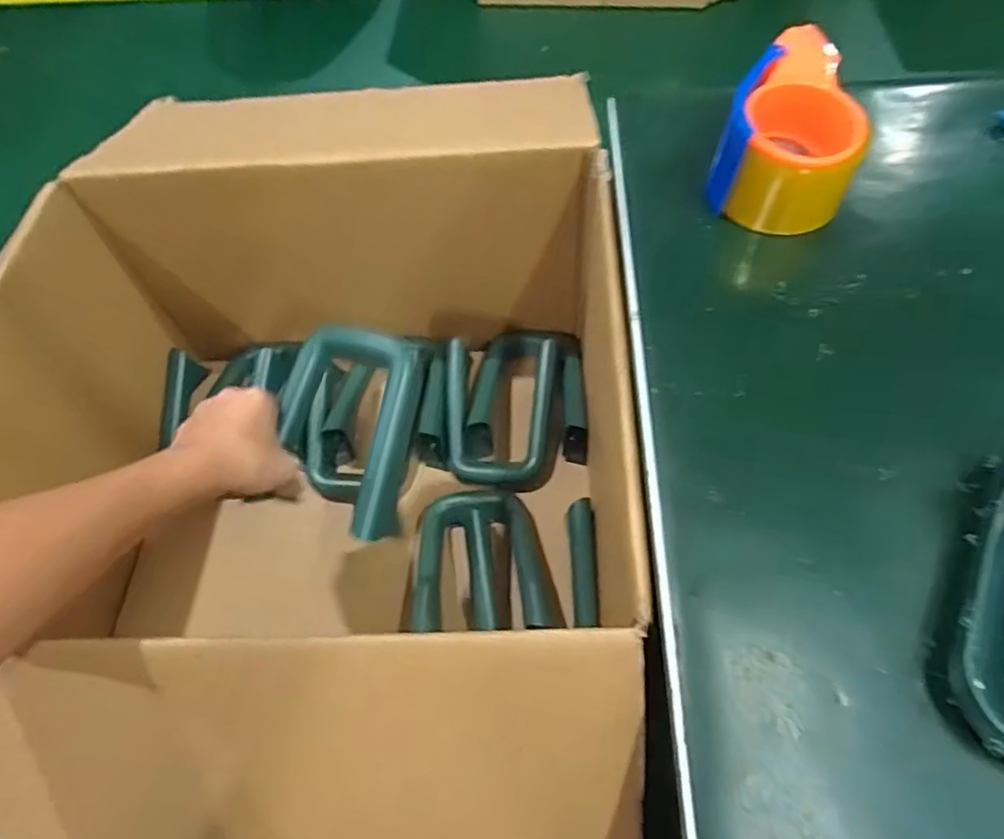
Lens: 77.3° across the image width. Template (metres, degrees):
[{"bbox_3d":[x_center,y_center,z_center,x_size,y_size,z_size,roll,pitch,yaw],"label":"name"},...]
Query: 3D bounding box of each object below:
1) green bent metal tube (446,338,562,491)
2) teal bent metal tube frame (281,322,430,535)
[{"bbox_3d":[0.001,-0.009,0.675,0.121,0.030,0.167,0,79,2],"label":"green bent metal tube"},{"bbox_3d":[-0.121,0.006,0.508,0.117,0.035,0.165,6,78,14],"label":"teal bent metal tube frame"}]

